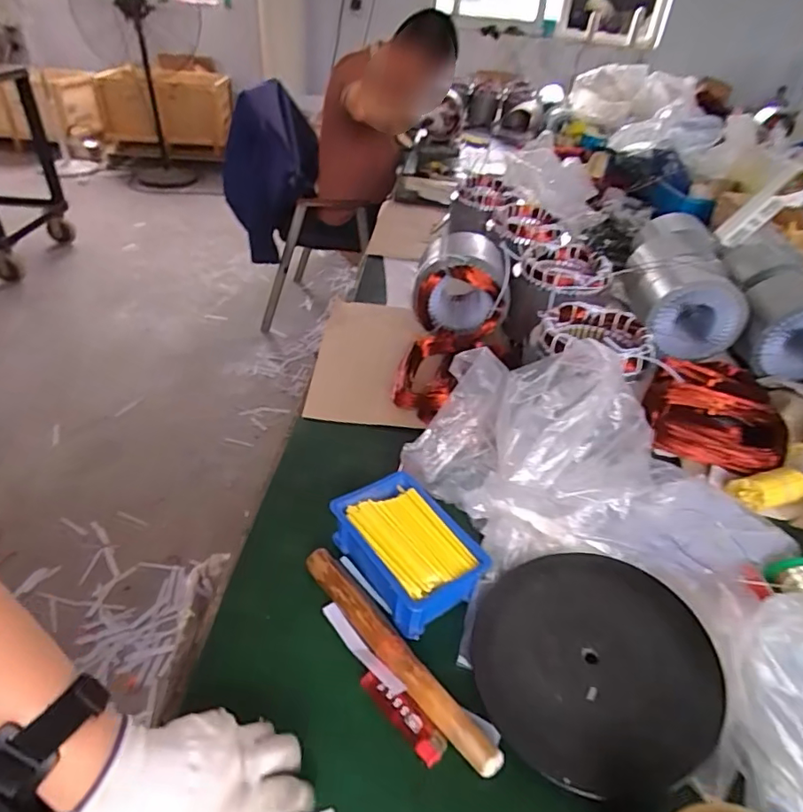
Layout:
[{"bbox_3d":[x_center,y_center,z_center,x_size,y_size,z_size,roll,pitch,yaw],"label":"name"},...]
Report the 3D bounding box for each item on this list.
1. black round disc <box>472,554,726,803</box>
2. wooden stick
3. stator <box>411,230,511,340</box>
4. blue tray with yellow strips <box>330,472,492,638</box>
[{"bbox_3d":[0.165,0.215,0.462,0.194,0.013,0.198,7,44,17],"label":"black round disc"},{"bbox_3d":[-0.006,0.212,0.467,0.032,0.026,0.234,-25,47,-33],"label":"wooden stick"},{"bbox_3d":[0.102,-0.203,0.905,0.154,0.131,0.153,8,38,3],"label":"stator"},{"bbox_3d":[0.005,0.143,0.536,0.103,0.052,0.148,-21,45,-30],"label":"blue tray with yellow strips"}]

